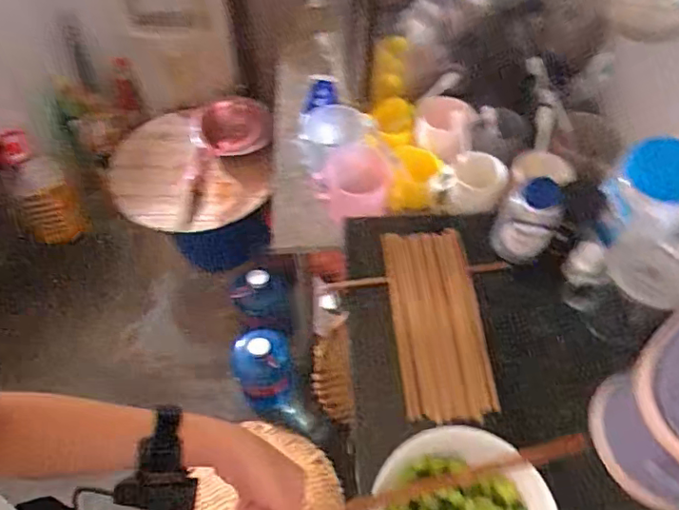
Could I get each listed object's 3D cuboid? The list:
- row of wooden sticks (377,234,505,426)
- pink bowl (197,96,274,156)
[{"bbox_3d":[0.143,0.108,0.789,0.129,0.278,0.018,-5,13,19],"label":"row of wooden sticks"},{"bbox_3d":[-0.266,-0.328,1.428,0.184,0.072,0.185,-2,55,3],"label":"pink bowl"}]

